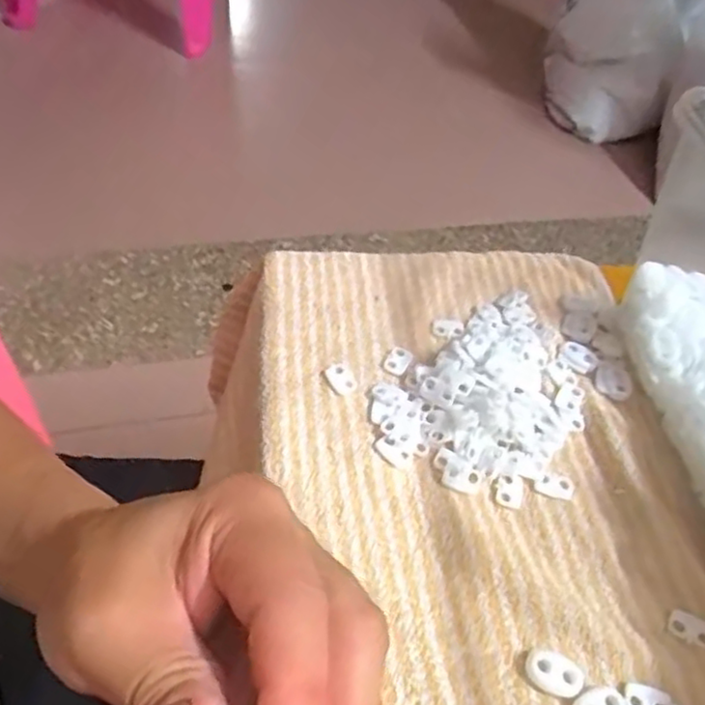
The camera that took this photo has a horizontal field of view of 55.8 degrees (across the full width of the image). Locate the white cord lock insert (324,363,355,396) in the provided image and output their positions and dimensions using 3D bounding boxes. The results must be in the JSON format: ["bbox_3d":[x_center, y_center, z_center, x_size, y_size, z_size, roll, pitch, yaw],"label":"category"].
[{"bbox_3d":[-0.007,0.014,0.357,0.013,0.004,0.020,-25,59,-26],"label":"white cord lock insert"}]

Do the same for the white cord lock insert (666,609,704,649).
[{"bbox_3d":[0.148,0.120,0.289,0.019,0.004,0.012,24,52,11],"label":"white cord lock insert"}]

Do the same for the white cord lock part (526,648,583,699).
[{"bbox_3d":[0.082,0.130,0.270,0.023,0.007,0.014,23,51,10],"label":"white cord lock part"}]

